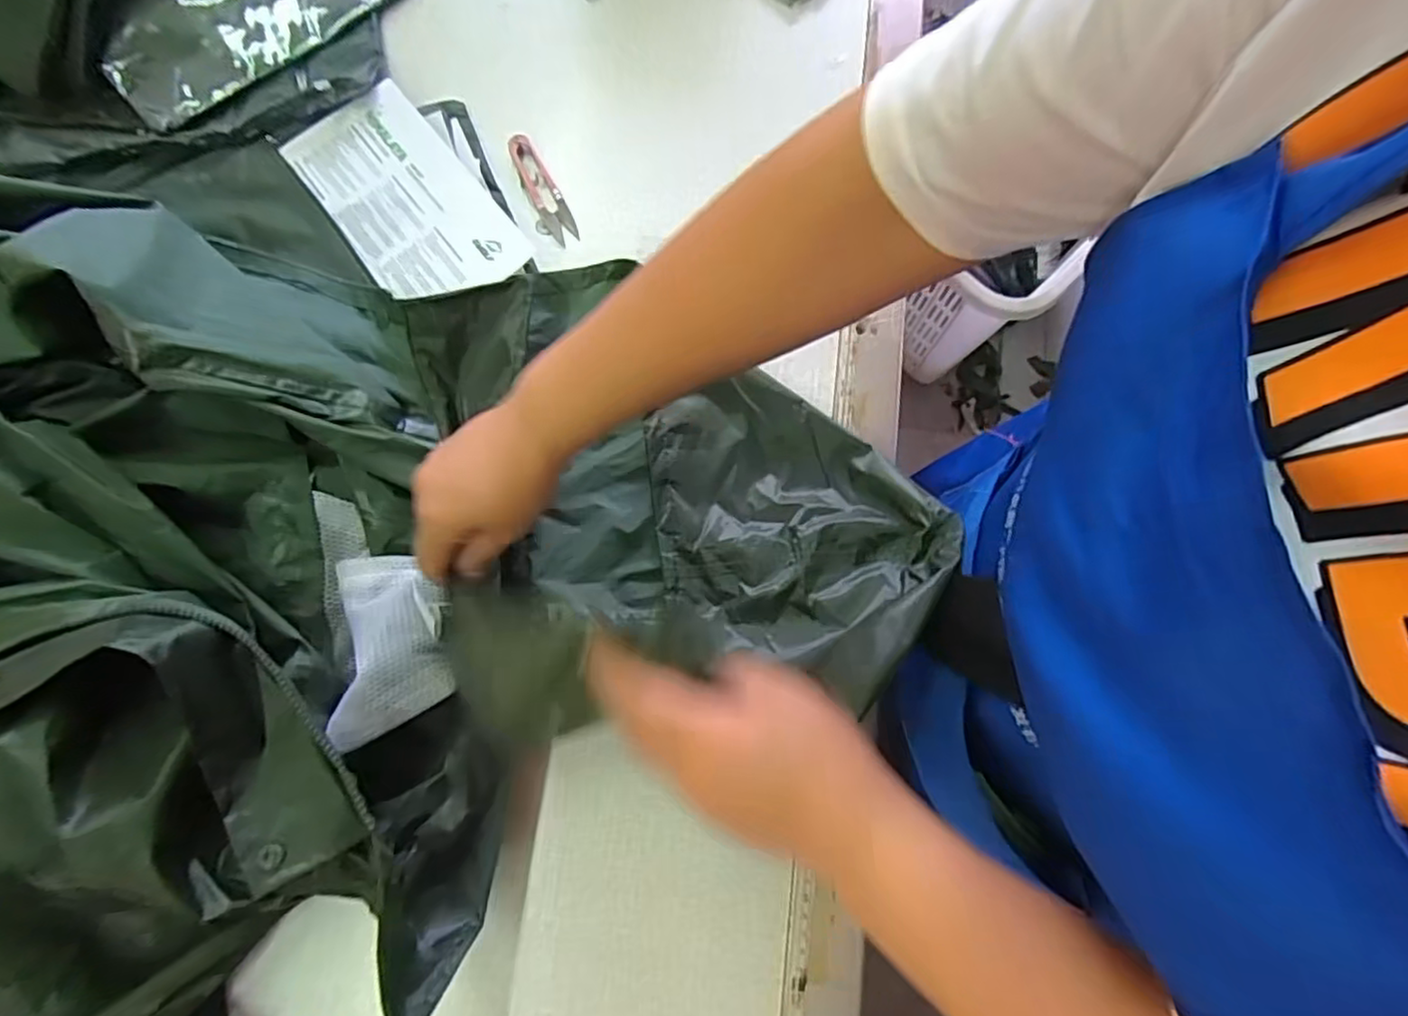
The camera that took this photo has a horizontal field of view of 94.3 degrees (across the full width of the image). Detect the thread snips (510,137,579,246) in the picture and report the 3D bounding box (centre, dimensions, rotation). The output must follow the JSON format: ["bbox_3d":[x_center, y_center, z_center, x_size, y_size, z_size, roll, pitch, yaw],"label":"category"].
[{"bbox_3d":[-0.133,-0.256,0.530,0.027,0.017,0.095,-25,79,-6],"label":"thread snips"}]

